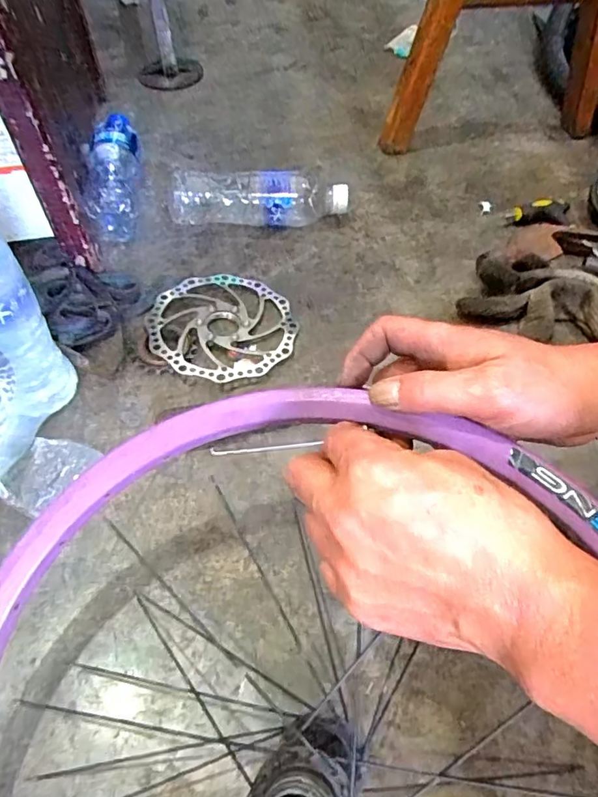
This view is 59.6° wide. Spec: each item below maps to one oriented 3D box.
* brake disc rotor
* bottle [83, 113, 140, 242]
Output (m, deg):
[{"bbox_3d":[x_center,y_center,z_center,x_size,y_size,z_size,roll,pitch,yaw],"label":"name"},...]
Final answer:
[{"bbox_3d":[-0.080,-0.078,0.548,0.150,0.010,0.151,4,52,-6],"label":"brake disc rotor"},{"bbox_3d":[-0.233,-0.284,0.661,0.052,0.057,0.224,-5,55,-5],"label":"bottle"}]

